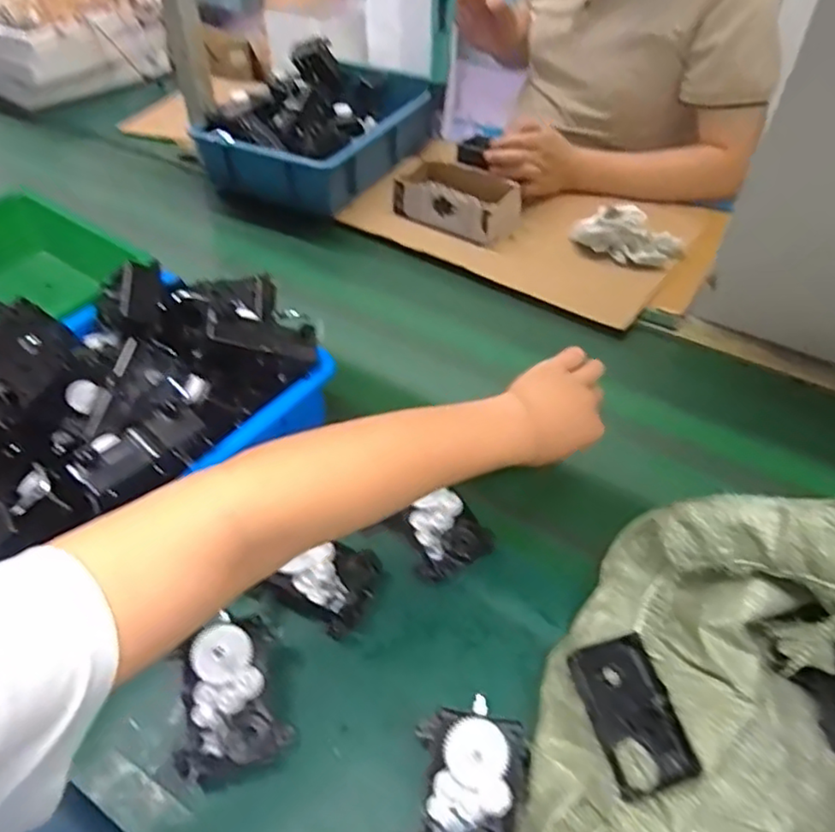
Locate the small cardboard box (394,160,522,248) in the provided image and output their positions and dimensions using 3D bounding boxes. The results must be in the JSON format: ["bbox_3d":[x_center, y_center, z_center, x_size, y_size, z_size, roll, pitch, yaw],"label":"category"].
[{"bbox_3d":[0.057,-0.328,0.978,0.190,0.061,0.113,21,48,18],"label":"small cardboard box"}]

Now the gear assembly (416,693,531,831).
[{"bbox_3d":[0.035,0.248,0.426,0.079,0.057,0.112,6,45,4],"label":"gear assembly"}]

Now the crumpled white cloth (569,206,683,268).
[{"bbox_3d":[0.303,-0.260,0.910,0.160,0.065,0.071,12,46,10],"label":"crumpled white cloth"}]

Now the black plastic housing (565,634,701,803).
[{"bbox_3d":[0.153,0.214,0.458,0.059,0.027,0.097,-11,46,-13],"label":"black plastic housing"}]

